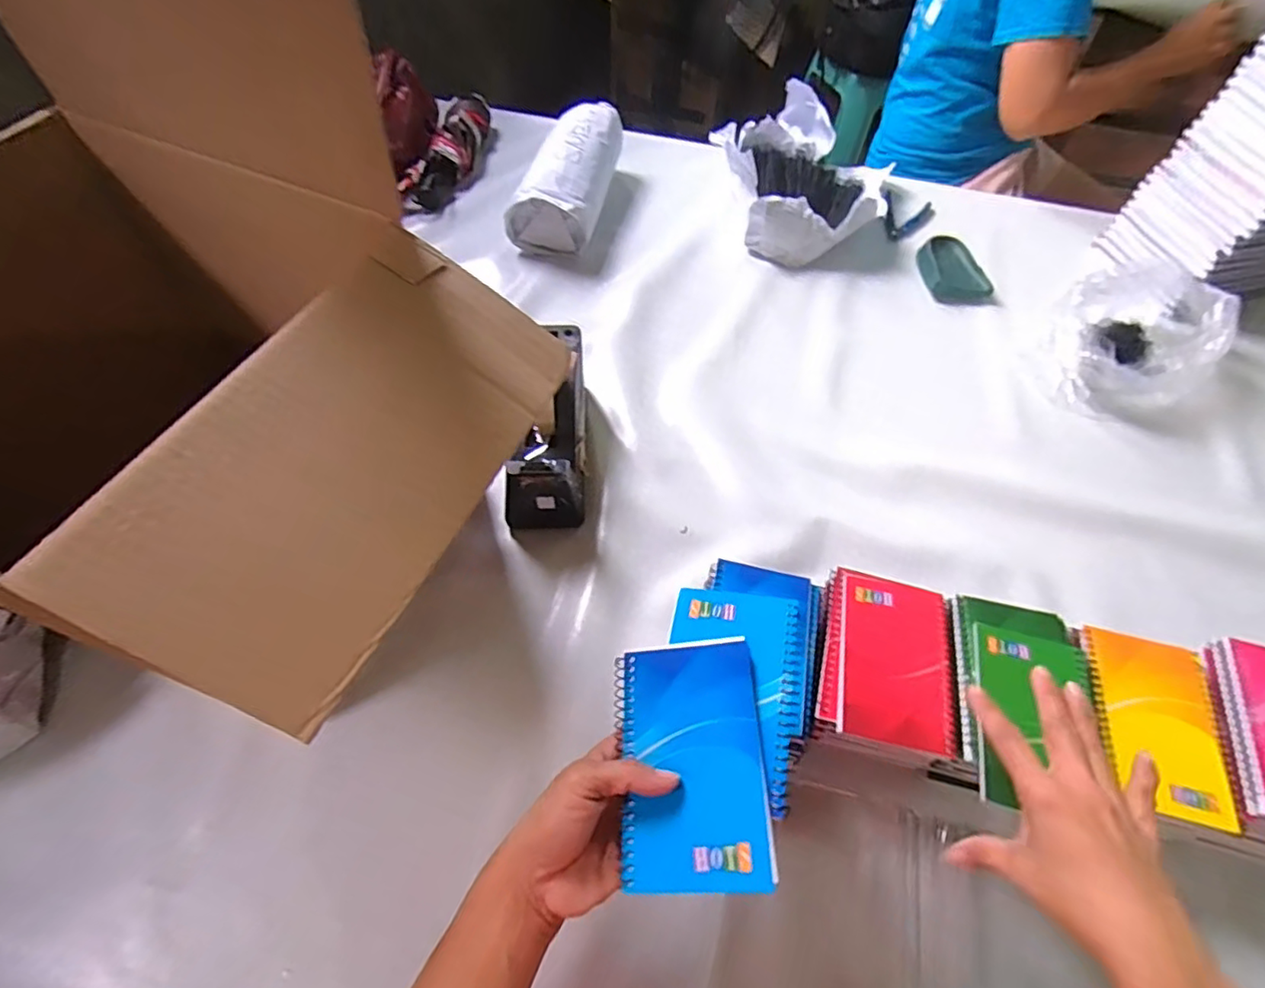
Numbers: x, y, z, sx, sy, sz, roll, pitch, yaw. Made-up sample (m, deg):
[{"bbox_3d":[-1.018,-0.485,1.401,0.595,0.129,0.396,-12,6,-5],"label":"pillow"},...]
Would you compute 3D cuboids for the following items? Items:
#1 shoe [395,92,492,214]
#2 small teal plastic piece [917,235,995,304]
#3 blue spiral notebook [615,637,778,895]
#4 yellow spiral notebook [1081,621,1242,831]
[{"bbox_3d":[-0.284,-0.533,0.926,0.073,0.073,0.264,7,57,4],"label":"shoe"},{"bbox_3d":[0.435,-0.311,0.822,0.073,0.028,0.112,-9,57,-6],"label":"small teal plastic piece"},{"bbox_3d":[0.034,0.152,0.346,0.082,0.006,0.132,-12,54,13],"label":"blue spiral notebook"},{"bbox_3d":[0.389,0.168,0.439,0.085,0.009,0.126,12,58,7],"label":"yellow spiral notebook"}]

